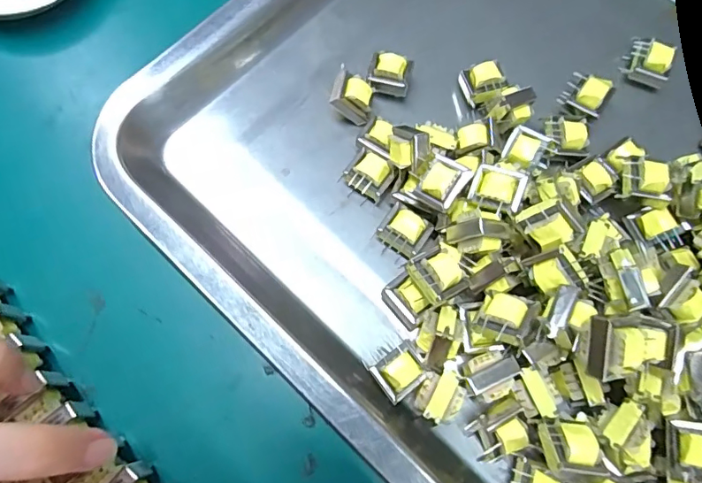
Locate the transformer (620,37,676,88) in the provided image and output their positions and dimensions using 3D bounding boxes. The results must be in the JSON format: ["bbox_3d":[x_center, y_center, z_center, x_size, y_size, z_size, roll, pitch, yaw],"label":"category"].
[{"bbox_3d":[0.141,-0.084,0.238,0.021,0.017,0.014,22,75,6],"label":"transformer"}]

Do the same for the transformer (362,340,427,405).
[{"bbox_3d":[0.018,0.050,0.196,0.019,0.014,0.019,-36,77,-10],"label":"transformer"}]

